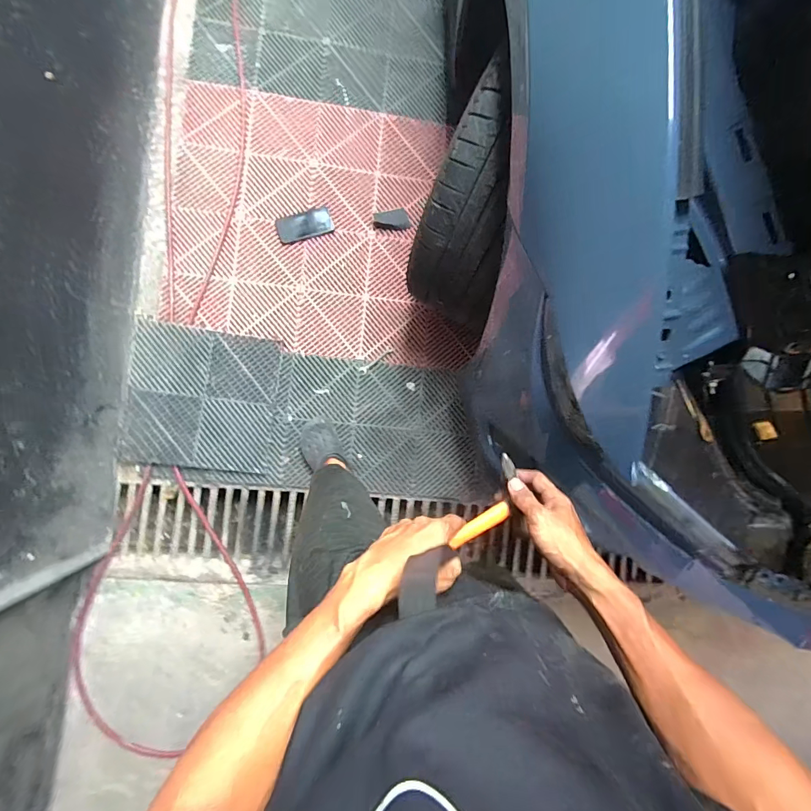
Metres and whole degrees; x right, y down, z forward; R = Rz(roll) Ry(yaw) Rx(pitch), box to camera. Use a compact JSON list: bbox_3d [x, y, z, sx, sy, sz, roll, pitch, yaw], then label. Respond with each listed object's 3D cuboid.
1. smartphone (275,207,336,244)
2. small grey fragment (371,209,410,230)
[{"bbox_3d":[-0.313,-0.561,1.295,0.169,0.007,0.085,-19,89,-7],"label":"smartphone"},{"bbox_3d":[-0.045,-0.596,1.331,0.115,0.013,0.063,-3,87,-7],"label":"small grey fragment"}]

